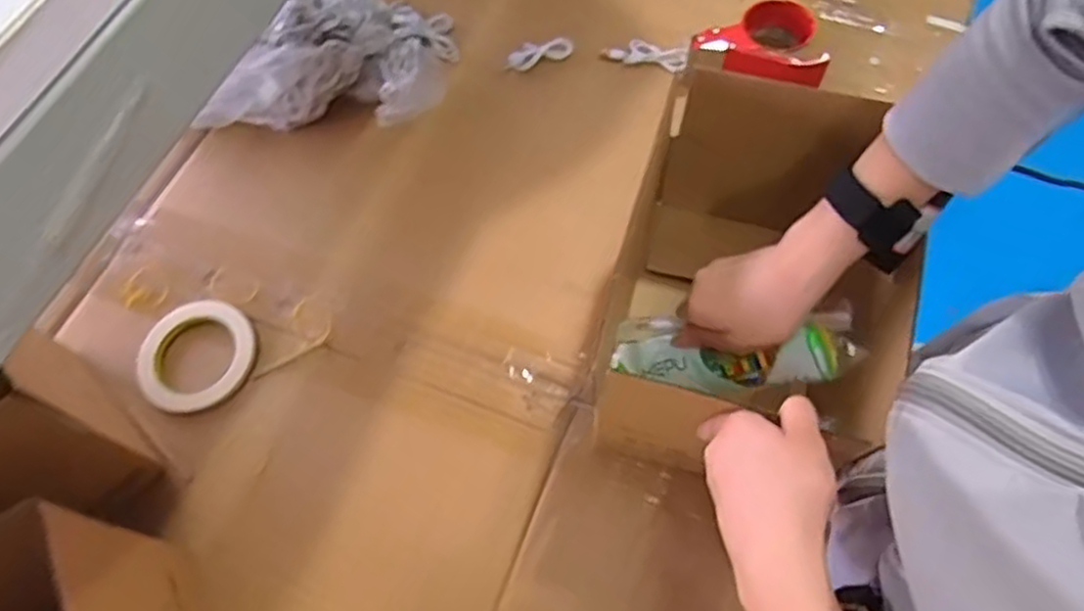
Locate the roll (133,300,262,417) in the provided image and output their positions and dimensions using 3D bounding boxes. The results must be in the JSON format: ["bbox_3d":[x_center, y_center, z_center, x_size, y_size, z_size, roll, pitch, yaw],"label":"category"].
[{"bbox_3d":[-0.330,0.048,0.697,0.104,0.014,0.110,-1,64,2],"label":"roll"}]

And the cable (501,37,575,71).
[{"bbox_3d":[-0.005,-0.296,0.854,0.082,0.014,0.030,-13,64,-4],"label":"cable"}]

